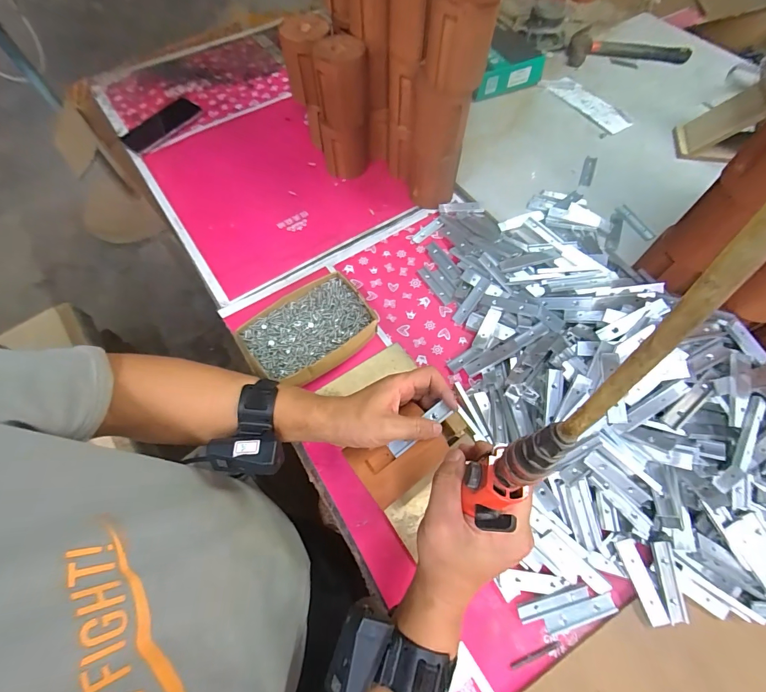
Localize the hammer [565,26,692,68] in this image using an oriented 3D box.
[{"bbox_3d":[0.539,-0.667,0.822,0.240,0.025,0.120,8,65,5],"label":"hammer"}]

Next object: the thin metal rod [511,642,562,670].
[{"bbox_3d":[0.159,0.321,0.382,0.057,0.004,0.006,-18,65,-7],"label":"thin metal rod"}]

